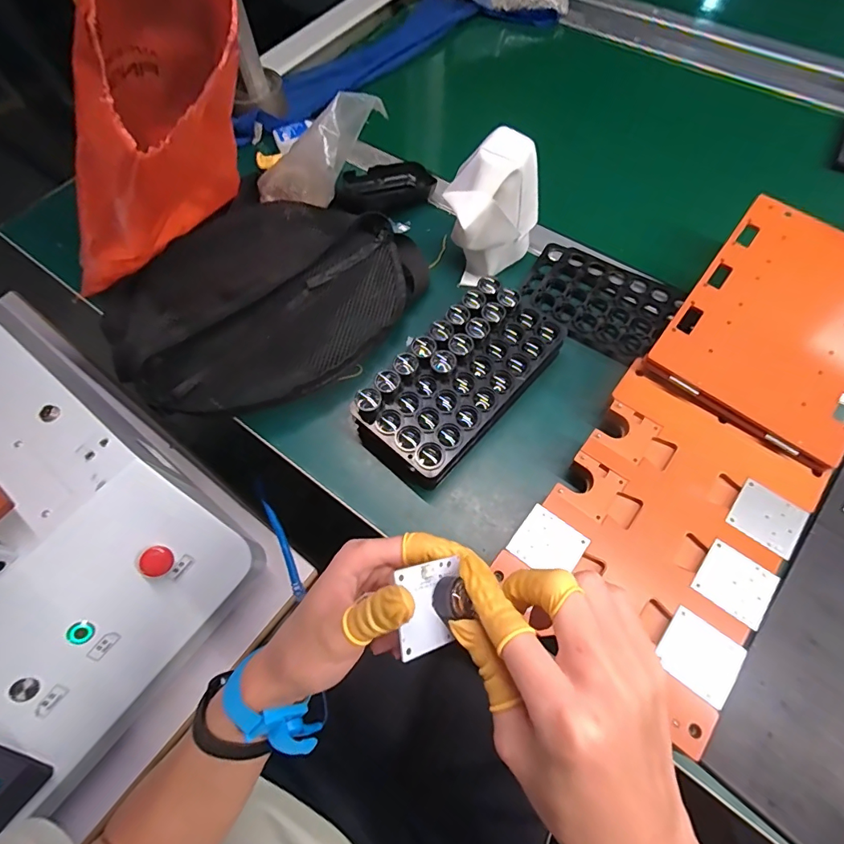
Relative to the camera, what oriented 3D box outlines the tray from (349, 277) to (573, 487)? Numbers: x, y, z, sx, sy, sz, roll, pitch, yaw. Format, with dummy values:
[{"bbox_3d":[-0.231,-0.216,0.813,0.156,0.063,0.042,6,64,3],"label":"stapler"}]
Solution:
[{"bbox_3d":[0.036,-0.037,0.418,0.096,0.056,0.195,40,73,19],"label":"tray"}]

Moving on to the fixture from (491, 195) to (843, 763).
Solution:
[{"bbox_3d":[0.256,-0.004,0.378,0.164,0.054,0.439,35,71,17],"label":"fixture"}]

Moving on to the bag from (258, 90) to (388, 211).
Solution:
[{"bbox_3d":[-0.114,-0.274,0.483,0.166,0.066,0.089,-22,55,44],"label":"bag"}]

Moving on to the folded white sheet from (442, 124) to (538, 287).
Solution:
[{"bbox_3d":[0.069,-0.211,0.453,0.099,0.114,0.063,-28,67,-10],"label":"folded white sheet"}]

